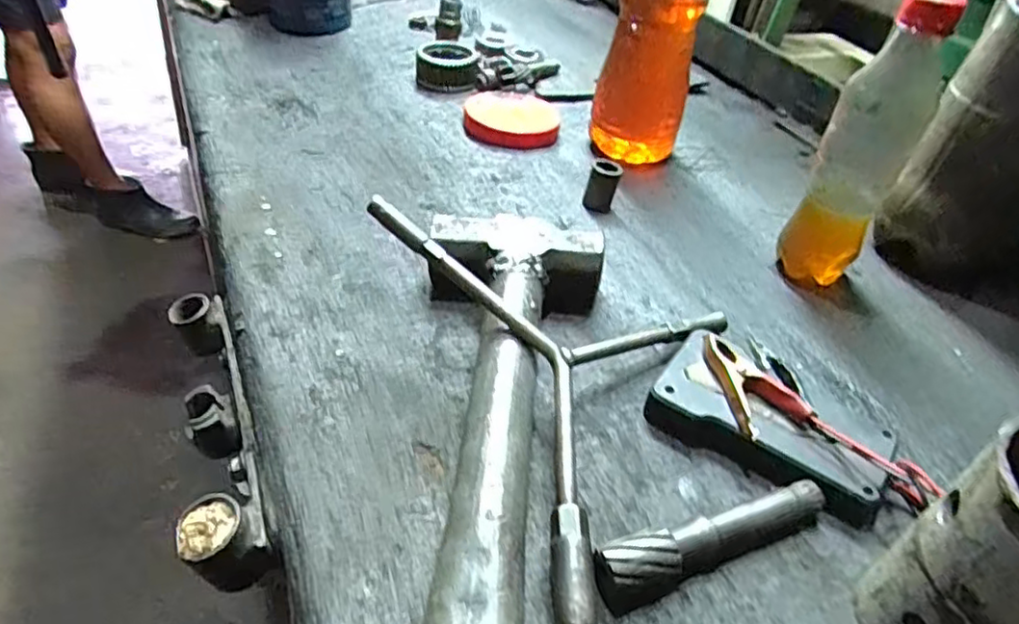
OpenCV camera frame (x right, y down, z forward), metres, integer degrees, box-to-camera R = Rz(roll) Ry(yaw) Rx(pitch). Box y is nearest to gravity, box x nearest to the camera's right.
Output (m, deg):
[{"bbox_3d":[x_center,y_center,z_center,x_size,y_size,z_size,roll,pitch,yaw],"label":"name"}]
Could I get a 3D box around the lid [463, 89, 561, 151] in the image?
[{"bbox_3d":[0.003,-0.183,0.613,0.086,0.018,0.107,8,40,0],"label":"lid"}]

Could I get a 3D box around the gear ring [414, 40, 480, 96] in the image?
[{"bbox_3d":[-0.062,-0.239,0.653,0.059,0.034,0.071,1,41,-8],"label":"gear ring"}]

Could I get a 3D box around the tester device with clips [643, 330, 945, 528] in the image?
[{"bbox_3d":[0.145,0.060,0.342,0.133,0.033,0.070,24,43,19],"label":"tester device with clips"}]

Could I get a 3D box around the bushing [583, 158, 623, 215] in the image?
[{"bbox_3d":[0.072,-0.098,0.509,0.022,0.037,0.022,17,41,11],"label":"bushing"}]

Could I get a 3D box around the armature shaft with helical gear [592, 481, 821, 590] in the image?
[{"bbox_3d":[0.094,0.102,0.295,0.117,0.020,0.019,-10,43,-20],"label":"armature shaft with helical gear"}]

